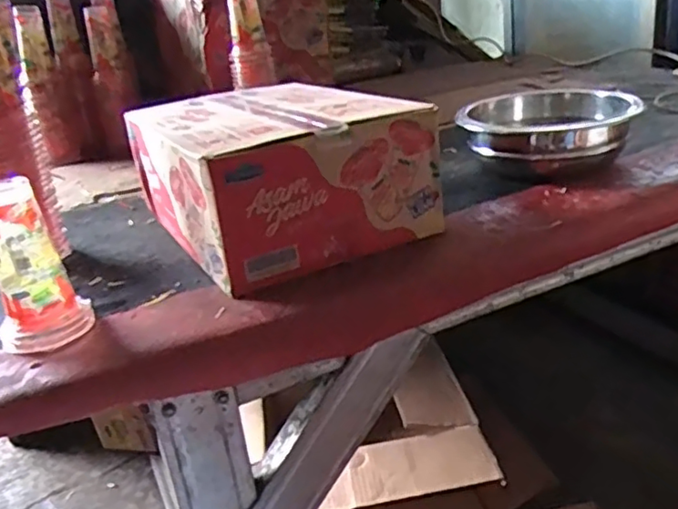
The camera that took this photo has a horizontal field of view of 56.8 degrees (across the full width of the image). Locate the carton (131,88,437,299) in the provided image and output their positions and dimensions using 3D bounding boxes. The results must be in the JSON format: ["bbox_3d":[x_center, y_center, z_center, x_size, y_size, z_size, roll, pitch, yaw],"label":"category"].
[{"bbox_3d":[-0.080,-0.101,0.712,0.237,0.130,0.328,-18,27,-25],"label":"carton"}]

